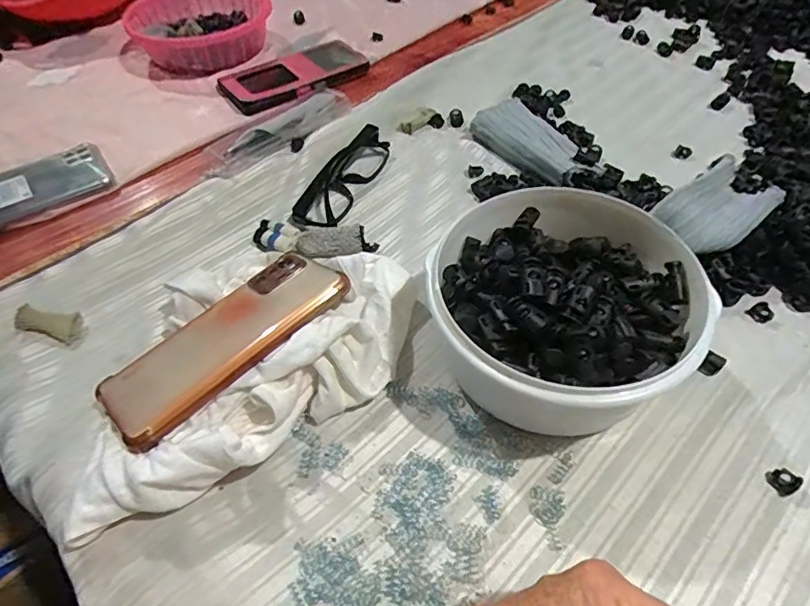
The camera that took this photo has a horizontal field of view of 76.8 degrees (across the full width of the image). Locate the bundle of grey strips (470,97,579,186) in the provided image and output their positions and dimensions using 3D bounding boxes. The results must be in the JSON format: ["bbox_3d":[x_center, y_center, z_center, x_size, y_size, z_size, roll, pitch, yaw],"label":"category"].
[{"bbox_3d":[0.119,-0.148,0.481,0.052,0.029,0.121,-27,55,-18],"label":"bundle of grey strips"}]

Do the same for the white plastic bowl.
[{"bbox_3d":[0.094,0.002,0.329,0.147,0.083,0.139,-1,51,2],"label":"white plastic bowl"}]

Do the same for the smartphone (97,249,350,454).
[{"bbox_3d":[-0.118,0.021,0.335,0.159,0.010,0.076,-41,44,-24],"label":"smartphone"}]

